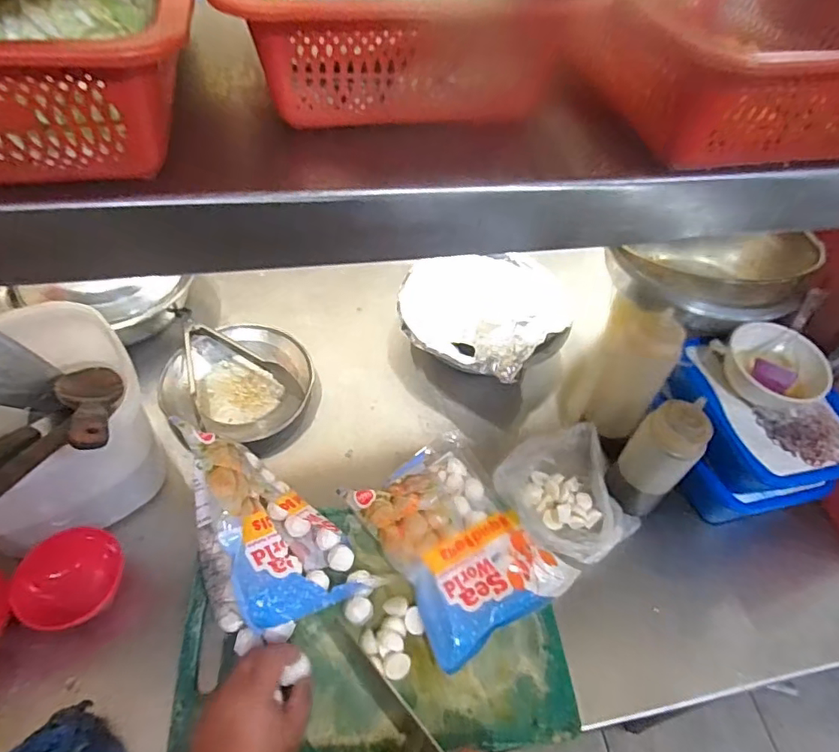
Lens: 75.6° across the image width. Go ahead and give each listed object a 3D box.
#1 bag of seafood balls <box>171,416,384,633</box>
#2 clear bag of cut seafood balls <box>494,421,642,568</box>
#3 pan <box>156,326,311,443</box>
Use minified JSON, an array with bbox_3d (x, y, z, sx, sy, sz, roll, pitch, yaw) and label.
[{"bbox_3d":[-0.171,0.152,0.583,0.152,0.123,0.217,-24,57,-22],"label":"bag of seafood balls"},{"bbox_3d":[0.182,0.150,0.679,0.152,0.068,0.163,-15,54,-16],"label":"clear bag of cut seafood balls"},{"bbox_3d":[-0.262,0.004,0.763,0.194,0.057,0.185,2,51,-3],"label":"pan"}]

